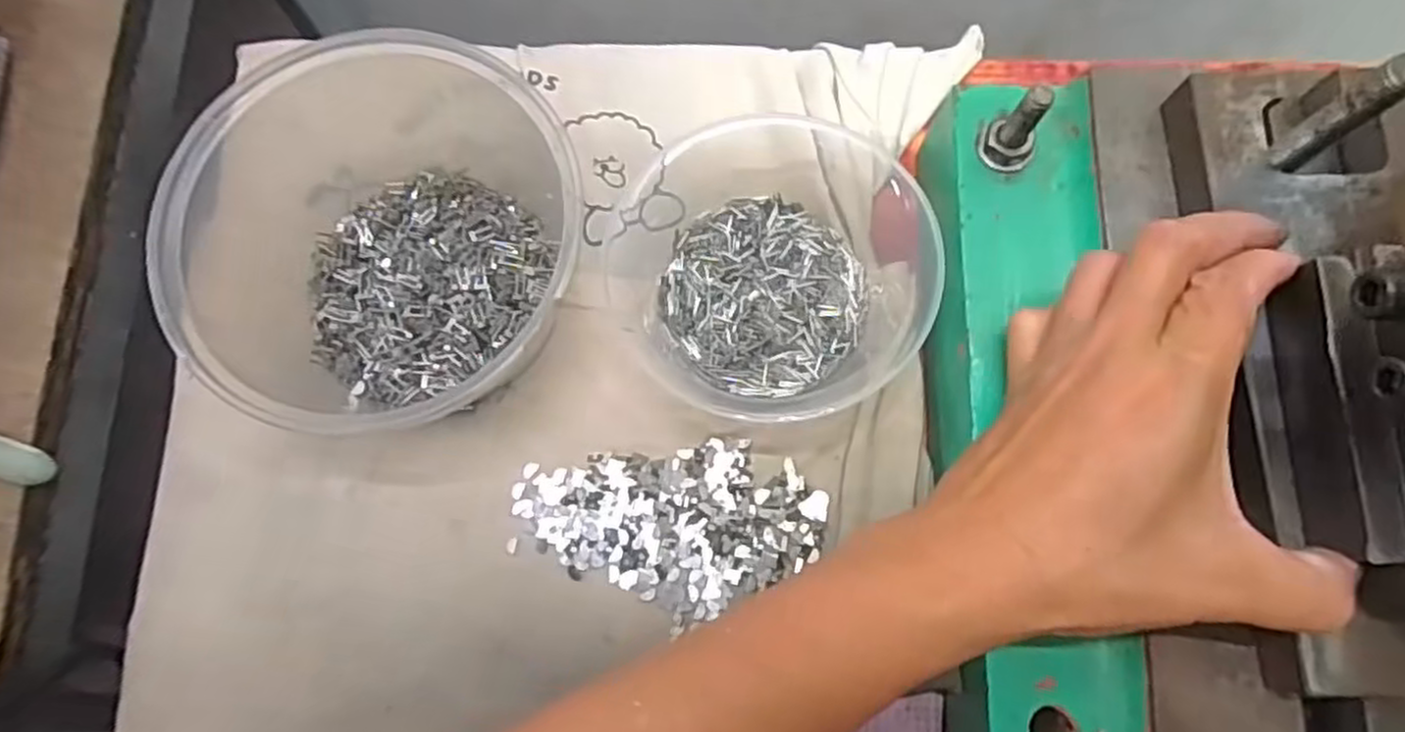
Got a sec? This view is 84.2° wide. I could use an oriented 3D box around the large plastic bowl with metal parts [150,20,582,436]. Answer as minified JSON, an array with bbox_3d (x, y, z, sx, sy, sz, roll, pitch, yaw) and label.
[{"bbox_3d":[-0.126,-0.052,0.291,0.135,0.070,0.131,1,79,-5],"label":"large plastic bowl with metal parts"}]

